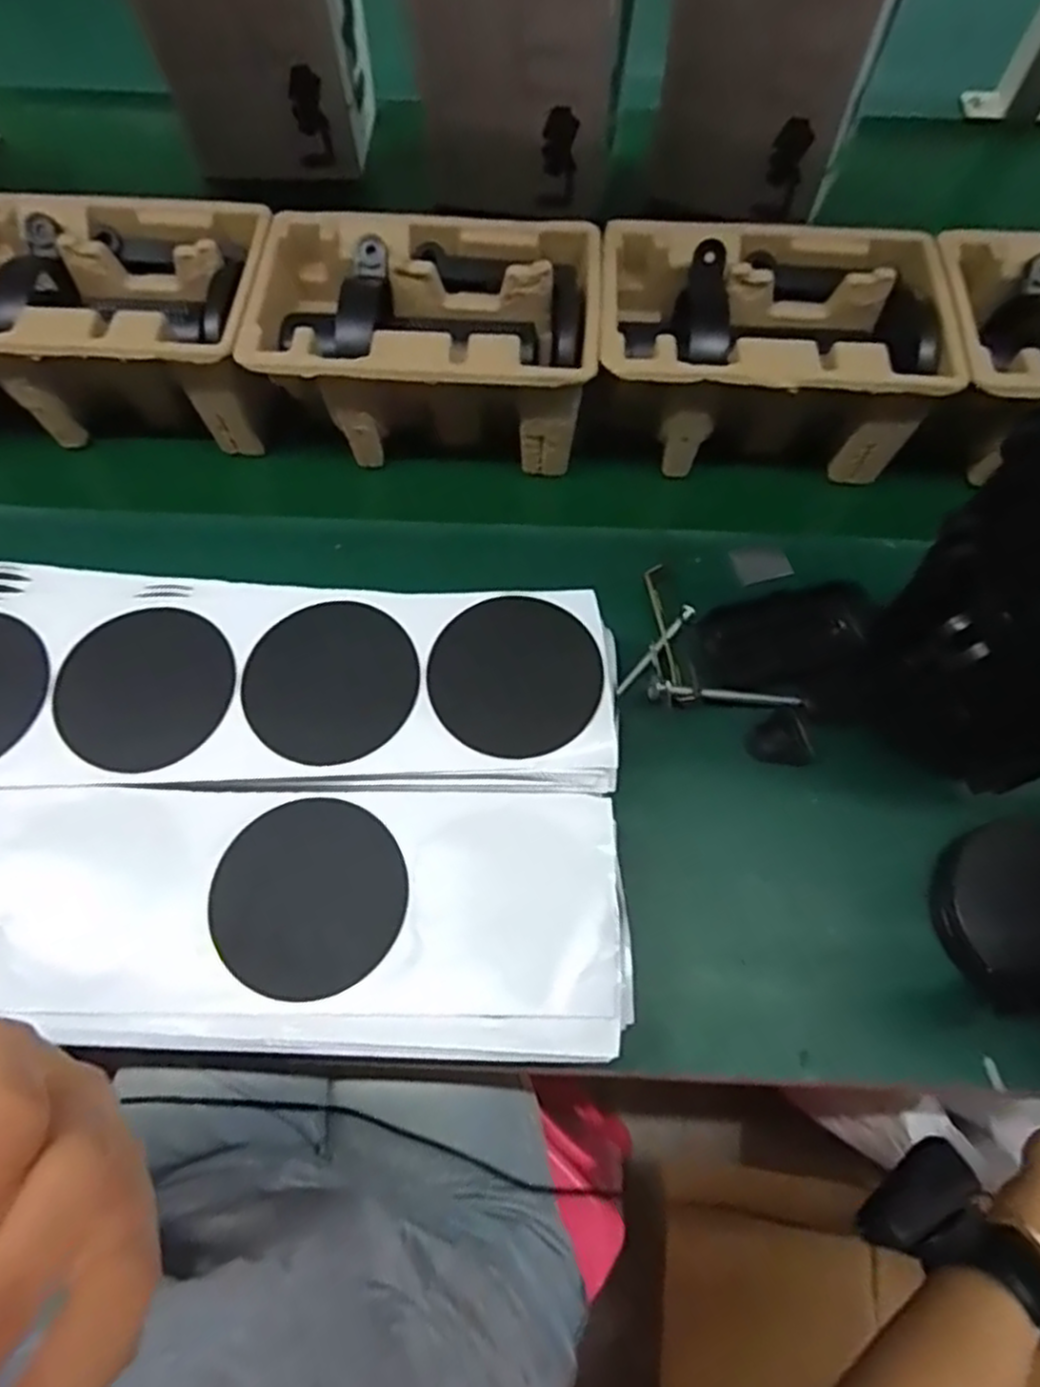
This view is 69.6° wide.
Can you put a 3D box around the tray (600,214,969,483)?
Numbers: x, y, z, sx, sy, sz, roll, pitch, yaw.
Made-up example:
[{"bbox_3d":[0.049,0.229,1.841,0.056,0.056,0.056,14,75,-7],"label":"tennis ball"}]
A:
[{"bbox_3d":[0.168,-0.242,0.529,0.229,0.096,0.148,2,69,0],"label":"tray"}]

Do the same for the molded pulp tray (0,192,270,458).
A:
[{"bbox_3d":[-0.292,-0.261,0.549,0.225,0.119,0.144,4,69,1],"label":"molded pulp tray"}]

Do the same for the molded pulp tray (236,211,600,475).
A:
[{"bbox_3d":[-0.062,-0.246,0.534,0.223,0.101,0.144,2,69,0],"label":"molded pulp tray"}]

